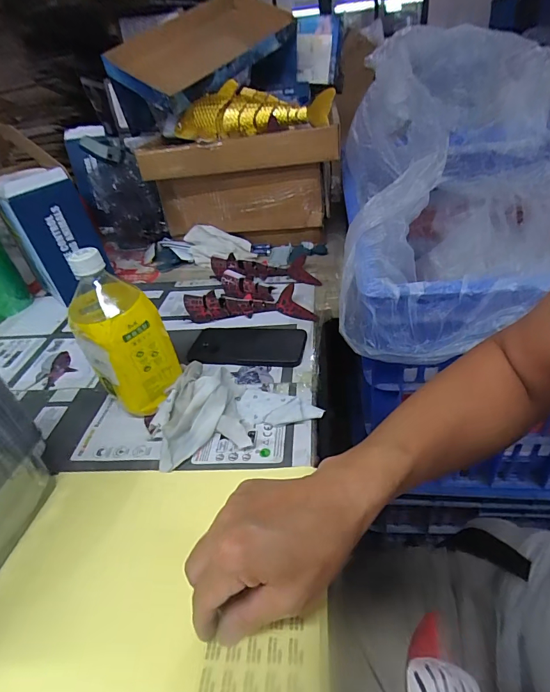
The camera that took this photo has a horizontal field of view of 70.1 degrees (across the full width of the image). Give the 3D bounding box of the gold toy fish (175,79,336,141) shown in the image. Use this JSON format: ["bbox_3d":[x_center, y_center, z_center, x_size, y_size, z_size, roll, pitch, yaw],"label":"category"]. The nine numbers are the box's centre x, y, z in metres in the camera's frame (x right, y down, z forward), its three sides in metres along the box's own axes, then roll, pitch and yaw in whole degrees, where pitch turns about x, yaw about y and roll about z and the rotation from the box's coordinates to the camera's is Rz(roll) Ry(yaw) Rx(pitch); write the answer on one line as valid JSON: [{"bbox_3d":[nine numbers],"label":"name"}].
[{"bbox_3d":[-0.047,-0.414,0.691,0.299,0.068,0.062,2,38,13],"label":"gold toy fish"}]

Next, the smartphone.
[{"bbox_3d":[-0.039,-0.003,0.569,0.160,0.014,0.087,1,37,11],"label":"smartphone"}]

